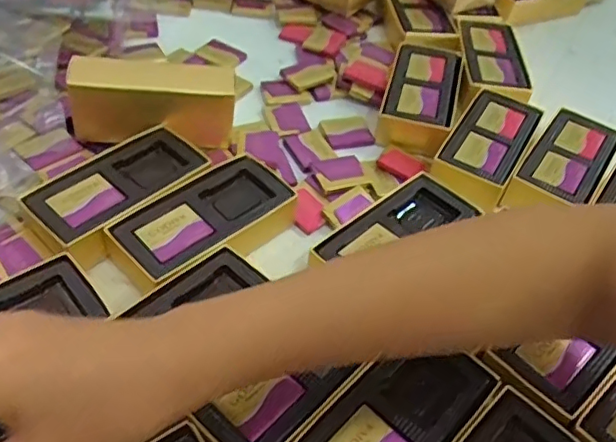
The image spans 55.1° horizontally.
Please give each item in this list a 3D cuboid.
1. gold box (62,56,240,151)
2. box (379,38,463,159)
[{"bbox_3d":[-0.112,-0.087,0.435,0.116,0.064,0.037,-3,46,-8],"label":"gold box"},{"bbox_3d":[0.097,-0.108,0.504,0.059,0.030,0.122,14,48,6],"label":"box"}]

